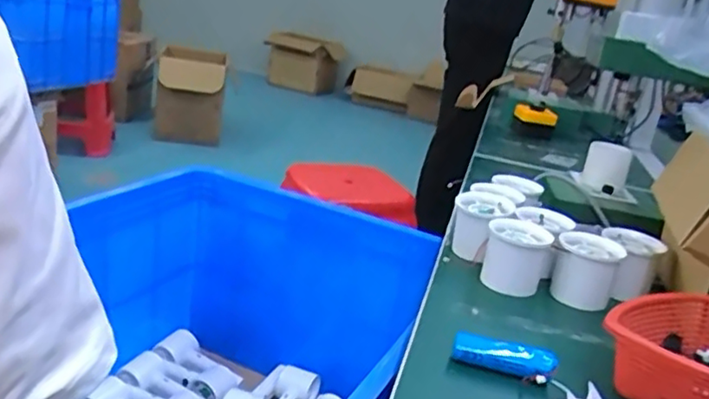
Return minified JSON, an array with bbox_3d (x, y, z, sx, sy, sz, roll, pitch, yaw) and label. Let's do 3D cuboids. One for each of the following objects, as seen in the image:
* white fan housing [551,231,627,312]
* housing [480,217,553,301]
[{"bbox_3d":[0.204,0.063,0.567,0.054,0.053,0.050,16,20,24],"label":"white fan housing"},{"bbox_3d":[0.143,0.054,0.573,0.055,0.054,0.065,13,19,15],"label":"housing"}]

